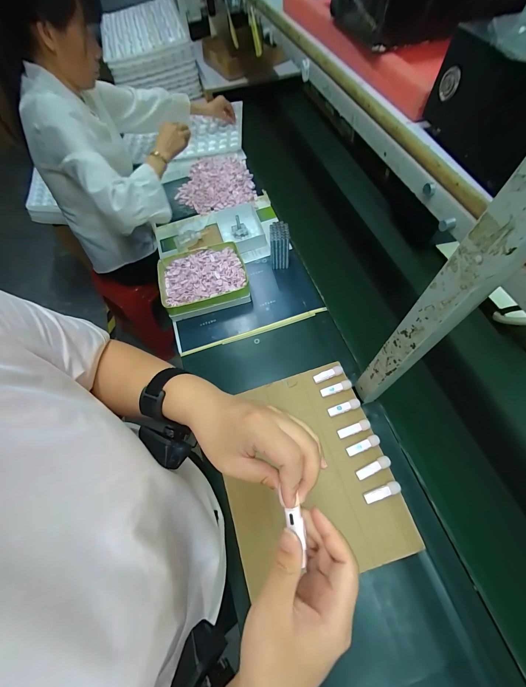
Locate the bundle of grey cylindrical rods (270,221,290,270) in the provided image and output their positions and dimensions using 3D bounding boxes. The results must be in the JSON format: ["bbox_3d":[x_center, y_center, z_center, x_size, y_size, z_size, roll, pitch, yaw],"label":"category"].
[{"bbox_3d":[0.046,-0.269,0.780,0.053,0.125,0.056,-4,64,0],"label":"bundle of grey cylindrical rods"}]

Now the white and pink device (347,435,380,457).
[{"bbox_3d":[0.188,0.191,0.520,0.063,0.009,0.018,-20,65,-8],"label":"white and pink device"}]

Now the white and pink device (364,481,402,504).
[{"bbox_3d":[0.210,0.261,0.486,0.063,0.011,0.019,-17,65,-6],"label":"white and pink device"}]

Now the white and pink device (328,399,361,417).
[{"bbox_3d":[0.162,0.127,0.551,0.065,0.010,0.018,-17,65,-6],"label":"white and pink device"}]

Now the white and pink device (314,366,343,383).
[{"bbox_3d":[0.138,0.065,0.584,0.063,0.010,0.019,-17,65,-6],"label":"white and pink device"}]

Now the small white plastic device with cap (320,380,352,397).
[{"bbox_3d":[0.150,0.093,0.570,0.063,0.013,0.018,-16,65,-6],"label":"small white plastic device with cap"}]

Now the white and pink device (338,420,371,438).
[{"bbox_3d":[0.175,0.164,0.533,0.062,0.012,0.018,-17,65,-6],"label":"white and pink device"}]

